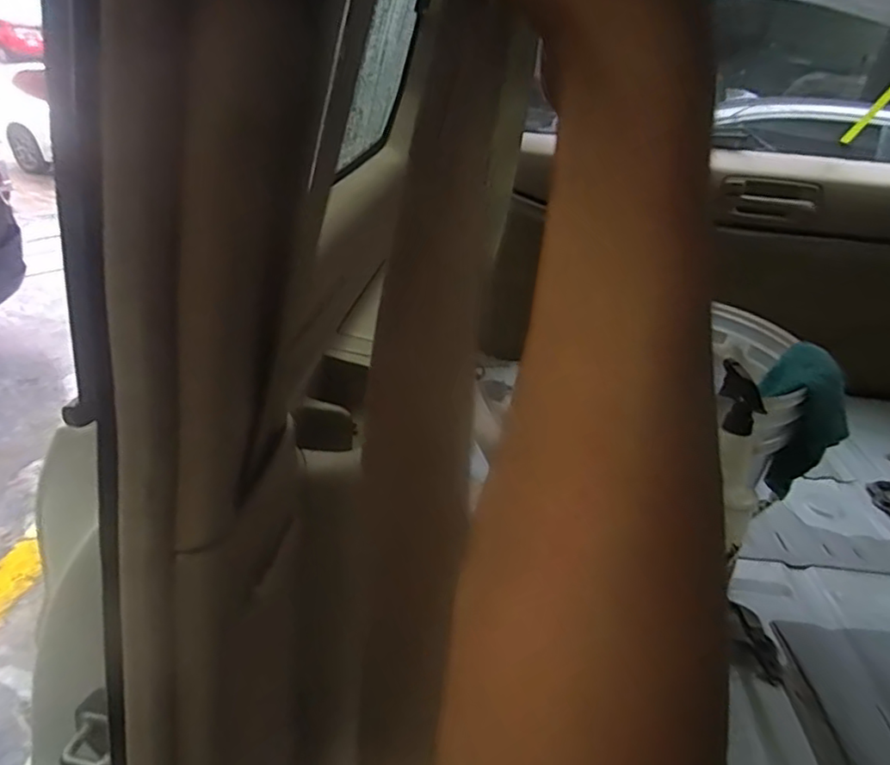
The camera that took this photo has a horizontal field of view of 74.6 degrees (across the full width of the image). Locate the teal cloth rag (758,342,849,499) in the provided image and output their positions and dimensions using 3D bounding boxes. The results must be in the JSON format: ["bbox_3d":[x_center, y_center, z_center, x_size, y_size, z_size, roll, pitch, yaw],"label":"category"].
[{"bbox_3d":[0.476,0.059,0.797,0.107,0.206,0.126,23,33,25],"label":"teal cloth rag"}]

